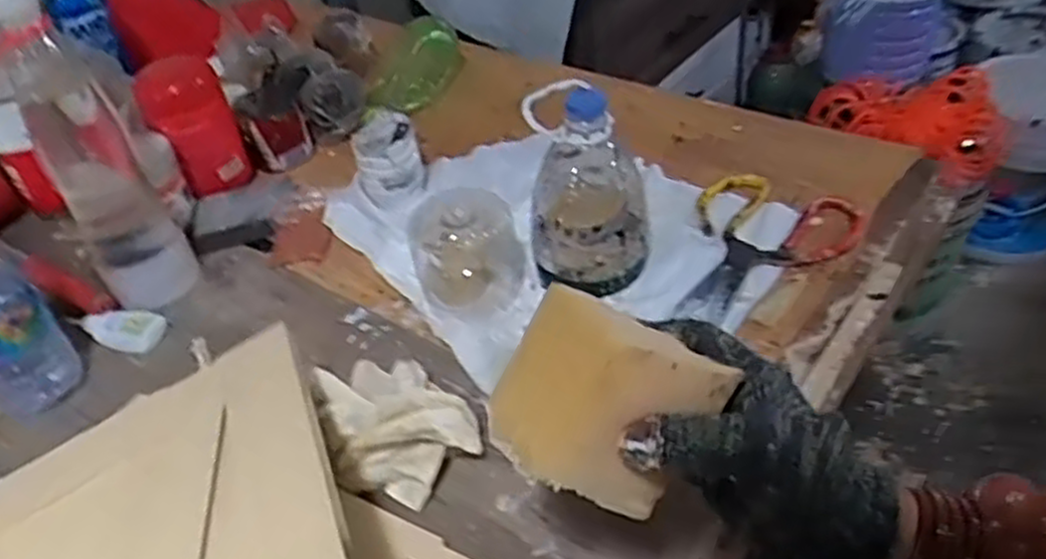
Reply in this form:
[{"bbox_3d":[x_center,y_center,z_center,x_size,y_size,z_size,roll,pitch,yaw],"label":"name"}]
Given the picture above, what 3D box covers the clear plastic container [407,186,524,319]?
[{"bbox_3d":[-0.048,-0.030,0.676,0.094,0.084,0.094,-10,41,-2],"label":"clear plastic container"}]

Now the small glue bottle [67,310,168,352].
[{"bbox_3d":[-0.362,0.044,0.702,0.086,0.020,0.034,0,41,9],"label":"small glue bottle"}]

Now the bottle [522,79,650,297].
[{"bbox_3d":[0.051,-0.075,0.652,0.093,0.157,0.087,-4,41,4],"label":"bottle"}]

